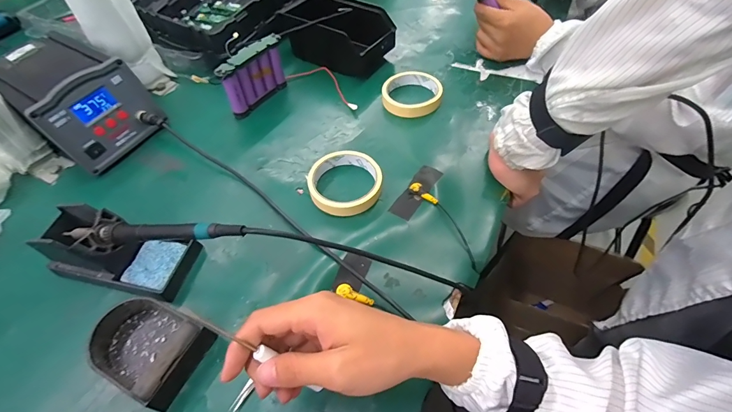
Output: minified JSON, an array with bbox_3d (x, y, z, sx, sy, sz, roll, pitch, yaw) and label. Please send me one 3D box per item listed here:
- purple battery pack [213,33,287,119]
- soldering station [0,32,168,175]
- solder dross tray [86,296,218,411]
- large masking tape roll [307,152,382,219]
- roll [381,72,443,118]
[{"bbox_3d":[-0.168,-0.194,0.543,0.020,0.079,0.113,27,58,20],"label":"purple battery pack"},{"bbox_3d":[-0.403,-0.148,0.512,0.196,0.106,0.132,31,60,23],"label":"soldering station"},{"bbox_3d":[-0.206,0.131,0.344,0.116,0.039,0.074,21,57,17],"label":"solder dross tray"},{"bbox_3d":[-0.025,-0.028,0.444,0.088,0.024,0.085,-1,53,1],"label":"large masking tape roll"},{"bbox_3d":[0.071,-0.170,0.550,0.087,0.022,0.091,-1,53,1],"label":"roll"}]

